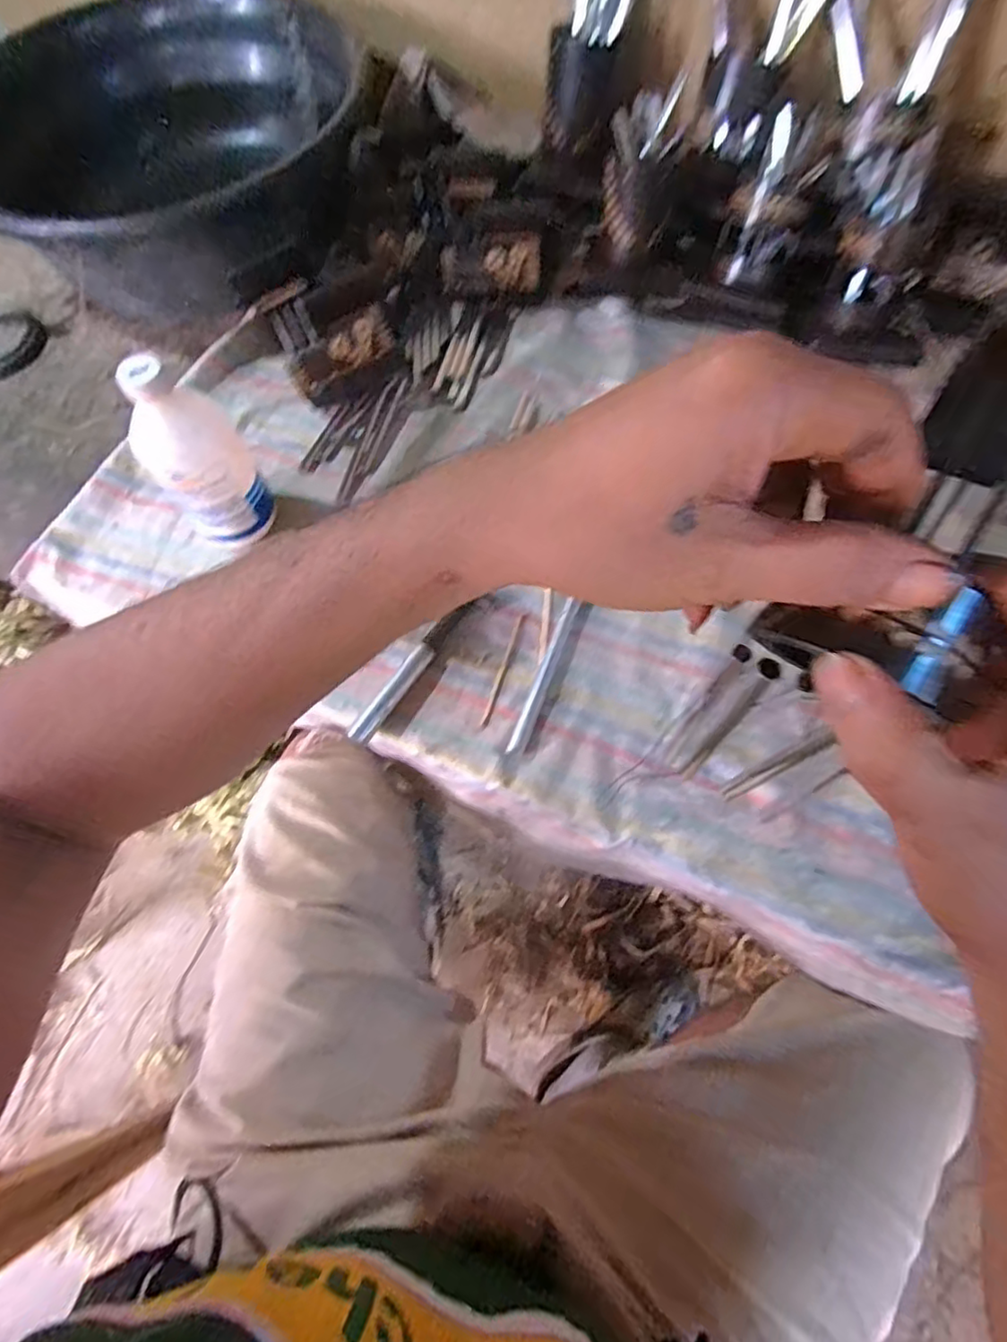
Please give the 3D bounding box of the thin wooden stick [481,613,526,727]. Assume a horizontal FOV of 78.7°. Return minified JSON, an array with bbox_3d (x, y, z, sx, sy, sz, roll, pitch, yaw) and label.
[{"bbox_3d":[0.000,-0.002,0.504,0.006,0.005,0.103,16,67,9],"label":"thin wooden stick"}]

